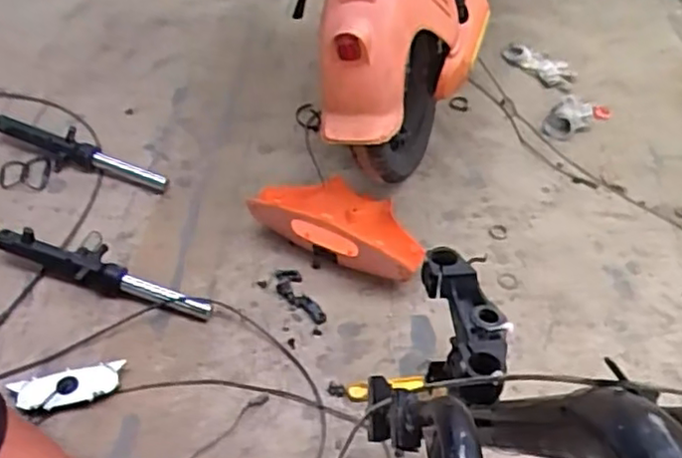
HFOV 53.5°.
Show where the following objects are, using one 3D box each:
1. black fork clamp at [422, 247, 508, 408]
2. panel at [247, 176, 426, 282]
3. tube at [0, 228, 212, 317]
[{"bbox_3d":[0.115,0.085,0.629,0.071,0.044,0.173,4,45,0],"label":"black fork clamp"},{"bbox_3d":[0.006,-0.014,1.089,0.265,0.098,0.126,18,47,13],"label":"panel"},{"bbox_3d":[-0.348,0.056,1.015,0.335,0.058,0.071,11,46,7],"label":"tube"}]

